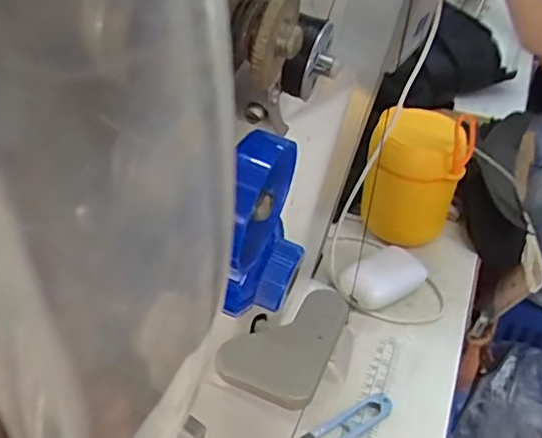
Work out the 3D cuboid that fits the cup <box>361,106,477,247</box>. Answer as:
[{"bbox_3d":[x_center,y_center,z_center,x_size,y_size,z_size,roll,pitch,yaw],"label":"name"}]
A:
[{"bbox_3d":[0.148,-0.048,0.621,0.096,0.121,0.079,15,39,13],"label":"cup"}]

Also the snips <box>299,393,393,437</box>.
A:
[{"bbox_3d":[0.052,0.164,0.467,0.101,0.011,0.023,-20,45,-29],"label":"snips"}]

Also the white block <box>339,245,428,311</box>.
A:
[{"bbox_3d":[0.111,0.059,0.592,0.086,0.029,0.051,-23,46,-31],"label":"white block"}]

